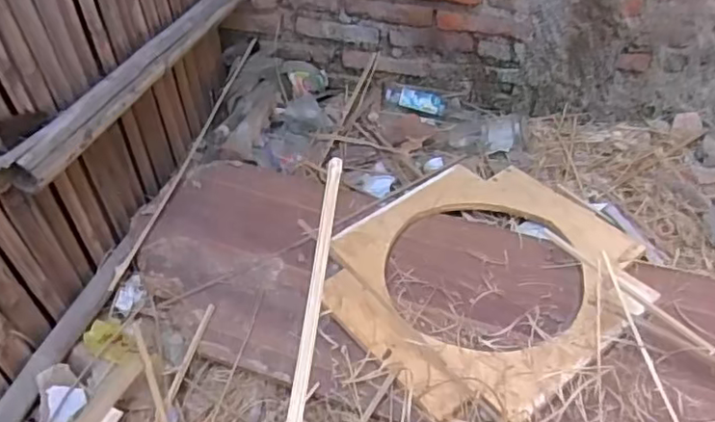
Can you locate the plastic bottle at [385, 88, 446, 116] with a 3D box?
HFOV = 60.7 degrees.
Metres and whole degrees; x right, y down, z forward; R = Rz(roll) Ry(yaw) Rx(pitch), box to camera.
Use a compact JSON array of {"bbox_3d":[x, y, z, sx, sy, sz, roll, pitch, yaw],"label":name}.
[{"bbox_3d":[0.138,-0.266,1.473,0.150,0.051,0.060,13,43,15],"label":"plastic bottle"}]

